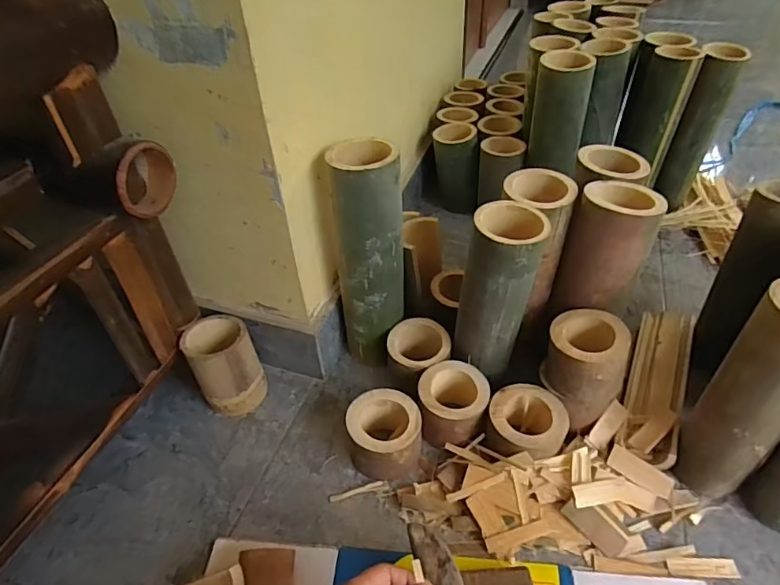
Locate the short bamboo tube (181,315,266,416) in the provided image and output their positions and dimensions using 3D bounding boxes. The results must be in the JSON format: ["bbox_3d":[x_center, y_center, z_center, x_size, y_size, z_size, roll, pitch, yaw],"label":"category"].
[{"bbox_3d":[-0.225,0.106,0.704,0.082,0.130,0.084,-2,41,1],"label":"short bamboo tube"}]

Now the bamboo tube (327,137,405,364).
[{"bbox_3d":[-0.027,-0.045,0.699,0.091,0.300,0.108,-6,42,-3],"label":"bamboo tube"}]

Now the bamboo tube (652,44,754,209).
[{"bbox_3d":[0.553,-0.286,0.916,0.066,0.281,0.081,23,48,26],"label":"bamboo tube"}]

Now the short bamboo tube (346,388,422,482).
[{"bbox_3d":[-0.006,0.183,0.643,0.092,0.075,0.090,3,41,7],"label":"short bamboo tube"}]

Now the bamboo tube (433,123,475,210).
[{"bbox_3d":[0.136,-0.254,1.062,0.090,0.167,0.086,1,41,5],"label":"bamboo tube"}]

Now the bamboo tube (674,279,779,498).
[{"bbox_3d":[0.387,0.119,0.540,0.082,0.280,0.081,-27,46,-25],"label":"bamboo tube"}]

